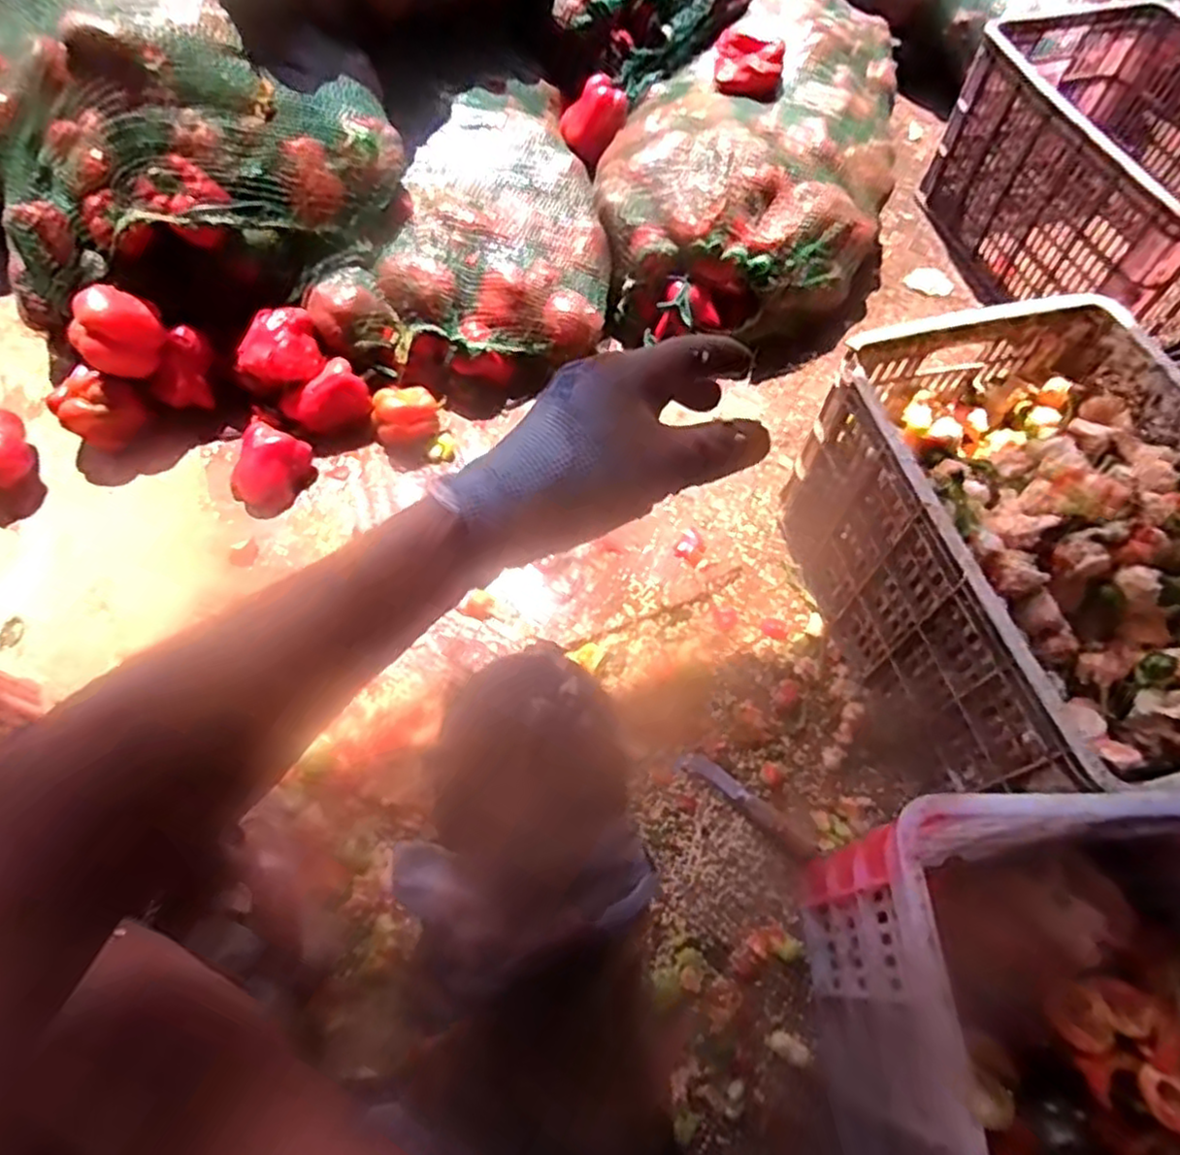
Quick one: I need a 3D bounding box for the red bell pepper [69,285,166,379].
[{"bbox_3d":[-0.630,-0.326,0.958,0.108,0.103,0.078,-36,69,-19],"label":"red bell pepper"}]

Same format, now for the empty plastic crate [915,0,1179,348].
[{"bbox_3d":[0.900,-0.675,1.224,0.434,0.288,0.564,-13,63,-9],"label":"empty plastic crate"}]

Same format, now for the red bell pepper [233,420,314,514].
[{"bbox_3d":[-0.438,-0.150,0.985,0.107,0.071,0.103,17,62,7],"label":"red bell pepper"}]

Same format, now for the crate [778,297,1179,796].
[{"bbox_3d":[0.498,-0.018,0.813,0.362,0.265,0.507,-12,63,-9],"label":"crate"}]

